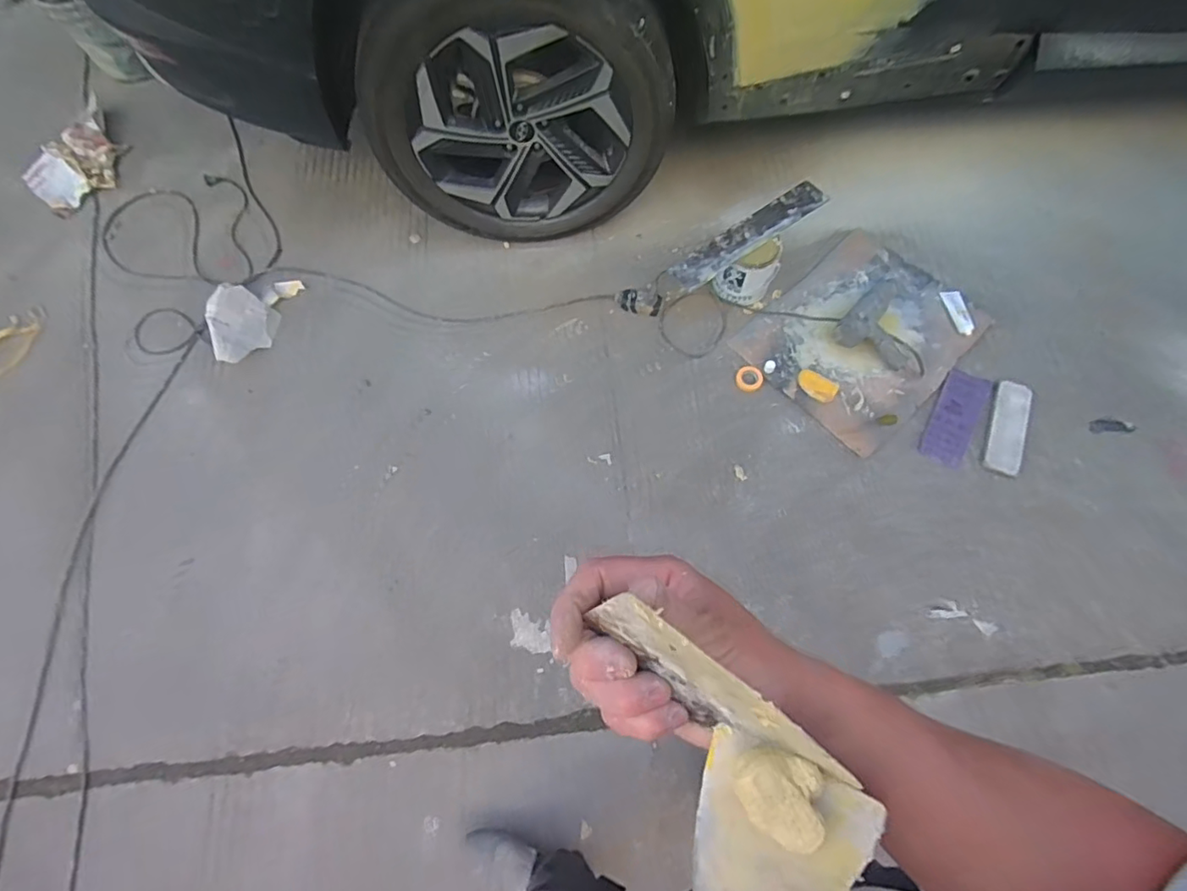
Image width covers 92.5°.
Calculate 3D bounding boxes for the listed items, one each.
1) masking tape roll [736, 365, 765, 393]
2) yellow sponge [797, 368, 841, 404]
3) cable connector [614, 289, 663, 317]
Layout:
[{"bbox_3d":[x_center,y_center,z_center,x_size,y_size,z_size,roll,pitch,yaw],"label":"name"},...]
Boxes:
[{"bbox_3d":[0.407,-0.174,1.481,0.074,0.017,0.069,0,70,1],"label":"masking tape roll"},{"bbox_3d":[0.575,-0.154,1.463,0.102,0.029,0.057,41,76,14],"label":"yellow sponge"},{"bbox_3d":[0.121,-0.393,1.552,0.126,0.050,0.064,13,71,5],"label":"cable connector"}]

